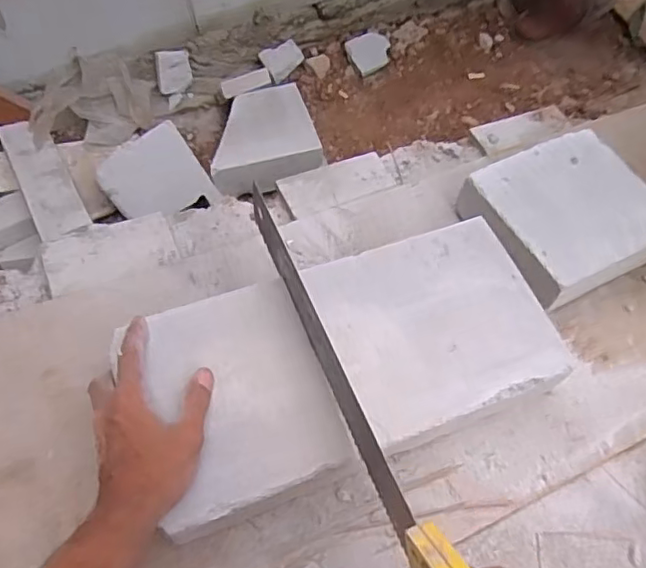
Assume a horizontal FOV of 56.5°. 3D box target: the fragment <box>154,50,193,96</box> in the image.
[{"bbox_3d":[-0.278,-0.397,1.126,0.066,0.075,0.025,-13,31,-17],"label":"fragment"}]

